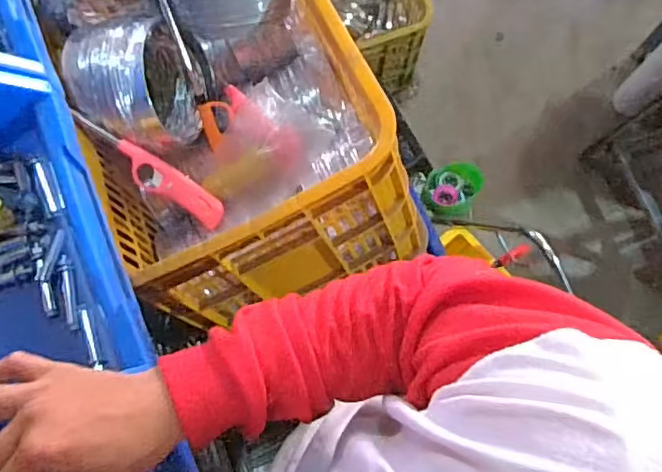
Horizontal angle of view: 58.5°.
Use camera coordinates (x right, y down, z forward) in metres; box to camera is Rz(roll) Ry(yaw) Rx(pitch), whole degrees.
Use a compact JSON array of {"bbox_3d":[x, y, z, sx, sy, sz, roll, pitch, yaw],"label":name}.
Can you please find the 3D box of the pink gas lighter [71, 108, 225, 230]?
[{"bbox_3d":[-0.227,-0.083,0.741,0.214,0.031,0.040,38,78,-10],"label":"pink gas lighter"}]

